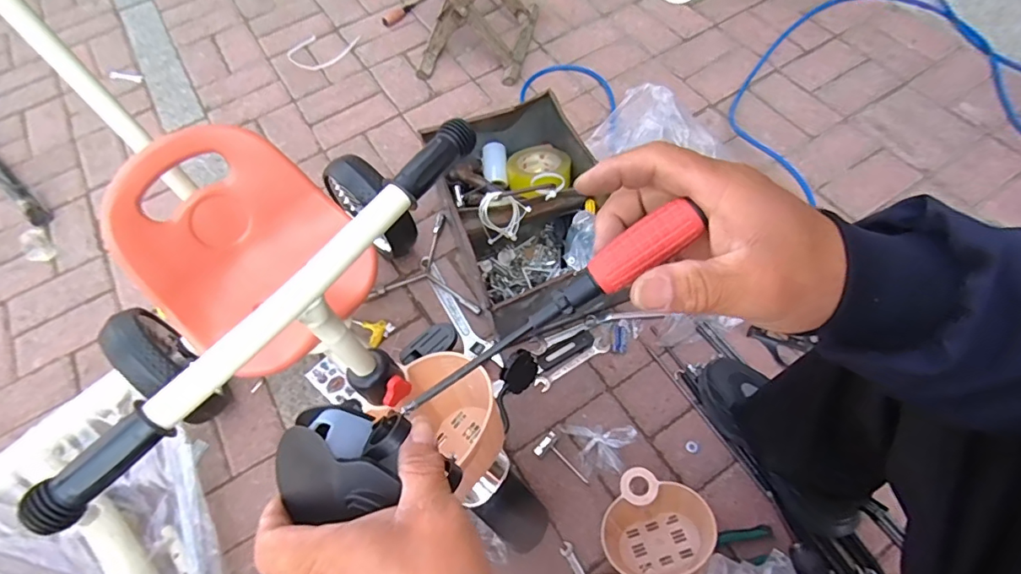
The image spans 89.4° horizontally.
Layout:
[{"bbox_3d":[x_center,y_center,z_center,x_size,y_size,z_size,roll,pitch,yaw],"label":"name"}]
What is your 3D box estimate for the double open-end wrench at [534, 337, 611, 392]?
[{"bbox_3d":[0.108,0.136,0.903,0.143,0.005,0.027,-33,77,-5],"label":"double open-end wrench"}]

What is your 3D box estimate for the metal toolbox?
[{"bbox_3d":[0.034,-0.138,0.954,0.261,0.186,0.425,-17,61,-6],"label":"metal toolbox"}]

